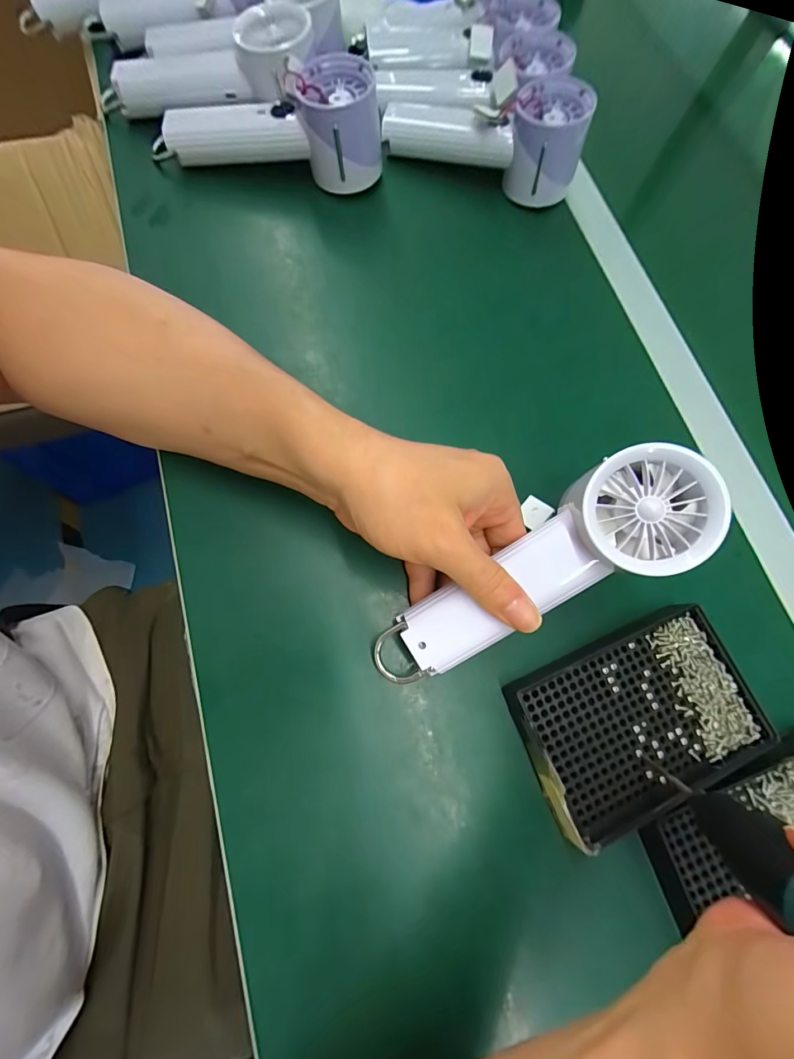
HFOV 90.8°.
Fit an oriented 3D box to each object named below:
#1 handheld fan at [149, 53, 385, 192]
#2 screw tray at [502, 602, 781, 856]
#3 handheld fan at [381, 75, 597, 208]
[{"bbox_3d":[-0.109,-0.318,0.320,0.189,0.072,0.059,0,74,-5],"label":"handheld fan"},{"bbox_3d":[0.146,0.112,0.236,0.139,0.016,0.093,-20,75,-7],"label":"screw tray"},{"bbox_3d":[0.074,-0.342,0.338,0.167,0.054,0.066,17,73,0],"label":"handheld fan"}]

